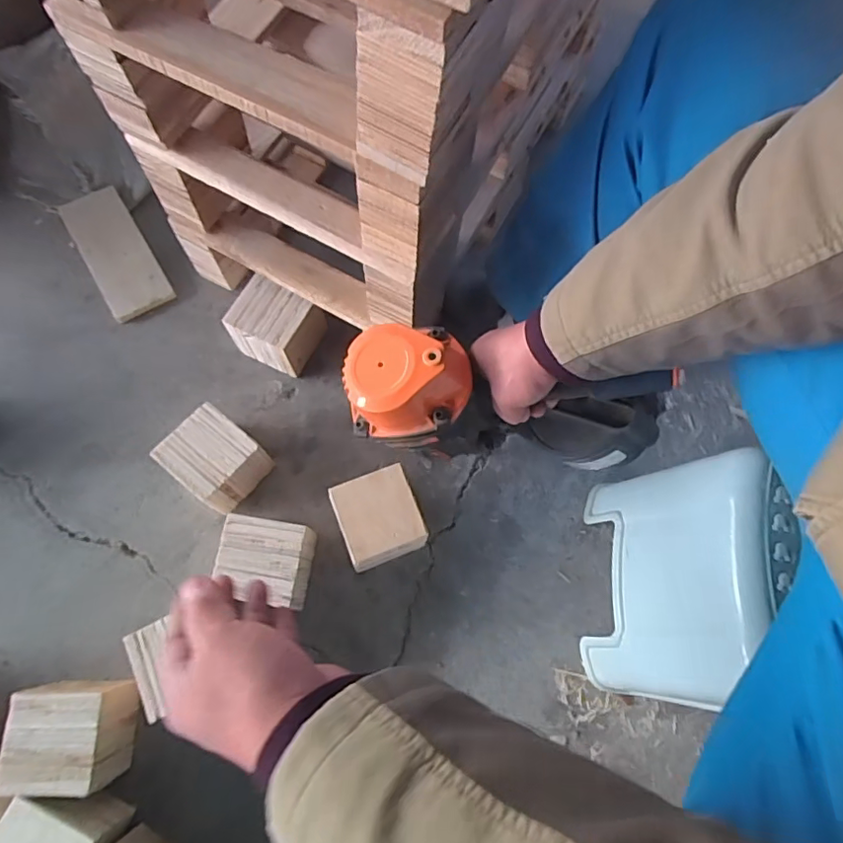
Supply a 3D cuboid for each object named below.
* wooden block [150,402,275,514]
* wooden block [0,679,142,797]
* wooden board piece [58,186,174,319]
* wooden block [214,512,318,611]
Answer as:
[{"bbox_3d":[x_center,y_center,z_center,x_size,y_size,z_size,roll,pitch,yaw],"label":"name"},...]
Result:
[{"bbox_3d":[-0.256,0.049,0.693,0.097,0.094,0.090,40,77,11],"label":"wooden block"},{"bbox_3d":[-0.369,0.336,0.596,0.108,0.093,0.100,-2,73,-1],"label":"wooden block"},{"bbox_3d":[-0.460,-0.255,0.823,0.090,0.020,0.220,-31,76,-9],"label":"wooden board piece"},{"bbox_3d":[-0.181,0.167,0.655,0.097,0.092,0.094,10,73,2],"label":"wooden block"}]

